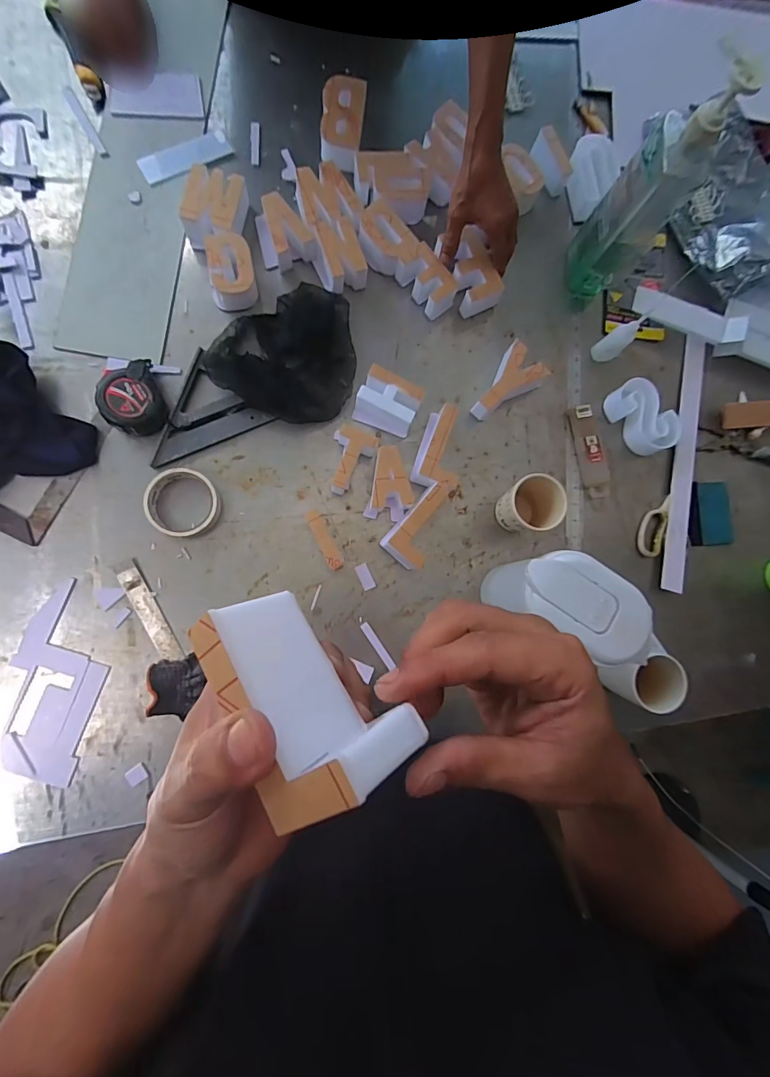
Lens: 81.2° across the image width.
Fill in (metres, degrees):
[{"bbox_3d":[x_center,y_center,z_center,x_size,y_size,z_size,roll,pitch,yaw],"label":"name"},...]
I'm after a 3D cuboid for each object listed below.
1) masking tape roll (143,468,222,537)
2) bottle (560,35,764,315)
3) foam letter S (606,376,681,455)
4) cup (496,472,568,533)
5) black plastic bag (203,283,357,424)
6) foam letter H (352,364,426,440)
[{"bbox_3d":[-0.262,-0.047,0.584,0.089,0.016,0.088,1,84,-7],"label":"masking tape roll"},{"bbox_3d":[0.333,-0.433,0.582,0.092,0.282,0.075,36,80,-2],"label":"bottle"},{"bbox_3d":[0.387,-0.181,0.674,0.066,0.046,0.114,-39,90,-10],"label":"foam letter S"},{"bbox_3d":[0.195,-0.042,0.618,0.071,0.092,0.072,1,84,-7],"label":"cup"},{"bbox_3d":[-0.132,-0.265,0.635,0.188,0.038,0.187,21,81,-5],"label":"black plastic bag"},{"bbox_3d":[0.005,-0.191,0.630,0.084,0.047,0.067,20,81,-5],"label":"foam letter H"}]

